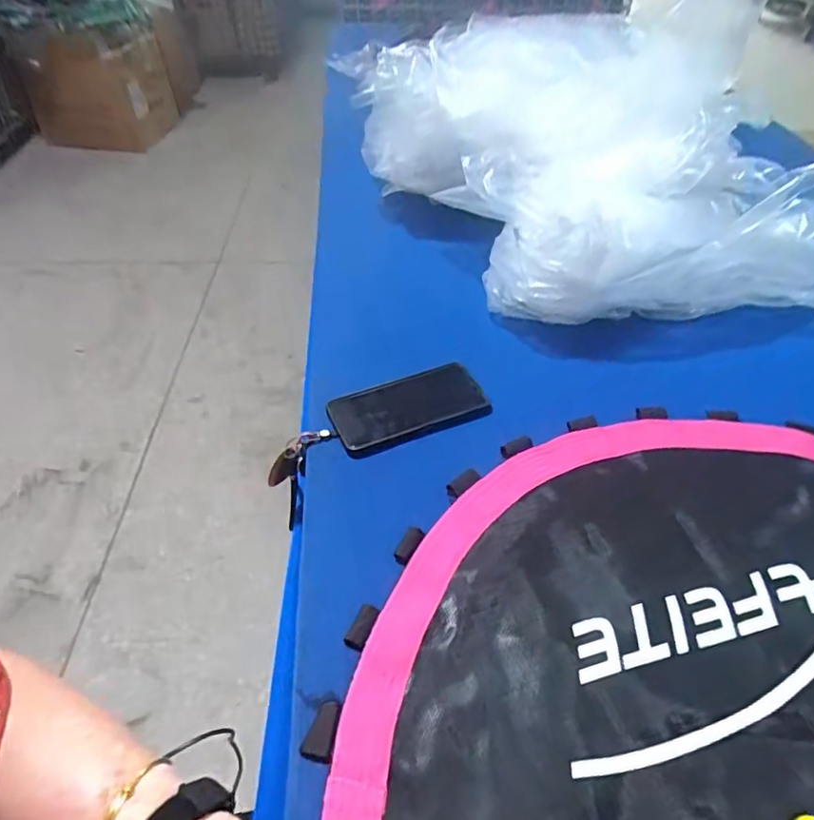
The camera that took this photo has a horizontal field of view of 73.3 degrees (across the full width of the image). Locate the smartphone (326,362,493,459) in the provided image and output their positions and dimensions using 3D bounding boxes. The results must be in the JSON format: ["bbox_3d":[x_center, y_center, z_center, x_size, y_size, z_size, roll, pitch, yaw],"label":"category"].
[{"bbox_3d":[0.001,-0.003,0.580,0.157,0.016,0.080,-21,60,-10],"label":"smartphone"}]

